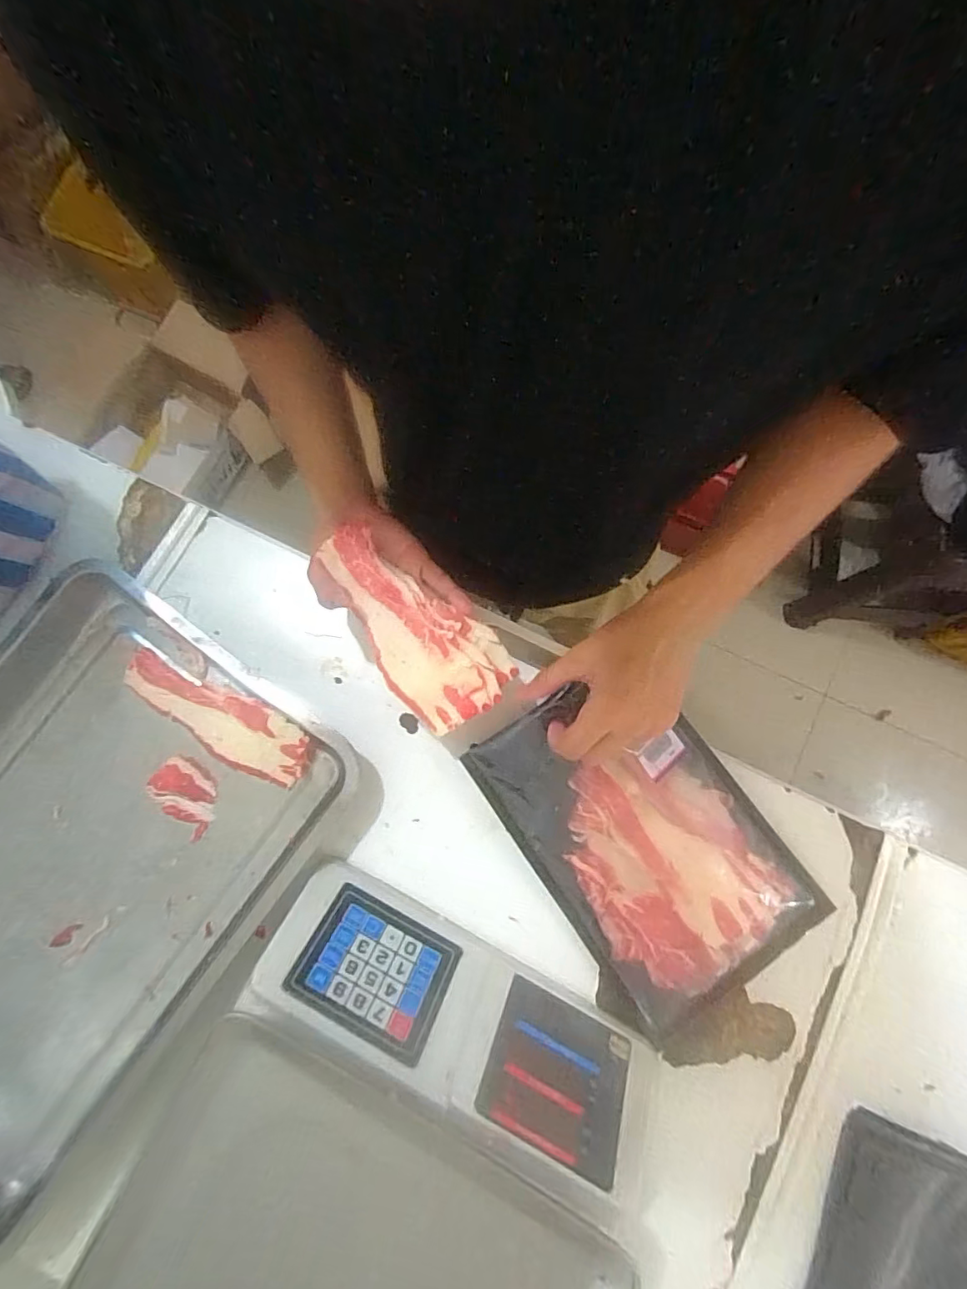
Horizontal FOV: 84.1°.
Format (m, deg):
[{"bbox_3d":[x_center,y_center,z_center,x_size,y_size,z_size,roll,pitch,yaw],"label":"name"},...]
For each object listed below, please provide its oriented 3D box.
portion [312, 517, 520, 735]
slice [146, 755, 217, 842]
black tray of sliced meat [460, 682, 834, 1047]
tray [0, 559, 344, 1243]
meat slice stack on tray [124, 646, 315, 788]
[{"bbox_3d":[-0.064,-0.015,0.466,0.091,0.017,0.190,-42,92,-7],"label":"portion"},{"bbox_3d":[-0.281,0.141,0.508,0.074,0.008,0.051,44,83,7],"label":"slice"},{"bbox_3d":[0.143,0.172,0.483,0.195,0.023,0.294,-35,82,-6],"label":"black tray of sliced meat"},{"bbox_3d":[-0.385,0.211,0.477,0.339,0.042,0.499,35,82,6],"label":"tray"},{"bbox_3d":[-0.257,0.071,0.512,0.198,0.017,0.061,26,81,5],"label":"meat slice stack on tray"}]

